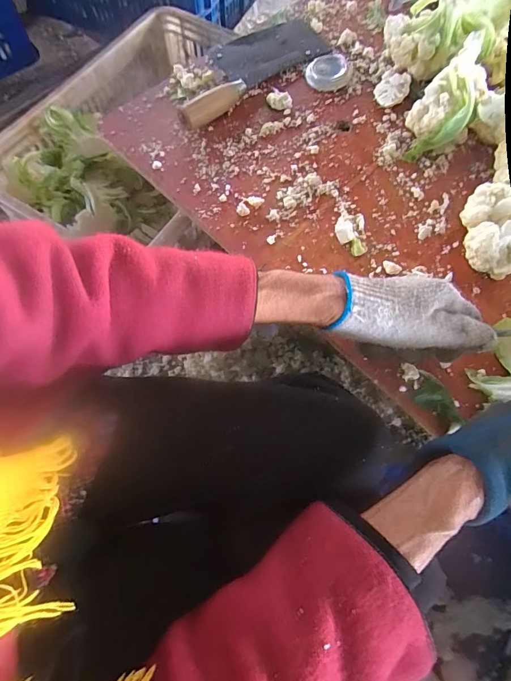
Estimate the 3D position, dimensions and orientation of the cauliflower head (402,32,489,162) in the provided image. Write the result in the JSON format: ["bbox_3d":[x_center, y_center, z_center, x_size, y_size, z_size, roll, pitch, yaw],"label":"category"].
[{"bbox_3d":[0.217,-0.269,0.440,0.066,0.085,0.094,31,73,11],"label":"cauliflower head"}]

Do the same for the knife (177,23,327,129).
[{"bbox_3d":[-0.014,-0.374,0.518,0.251,0.029,0.089,-38,74,-13],"label":"knife"}]

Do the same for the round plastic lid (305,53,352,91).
[{"bbox_3d":[0.102,-0.370,0.525,0.060,0.013,0.059,0,69,0],"label":"round plastic lid"}]

